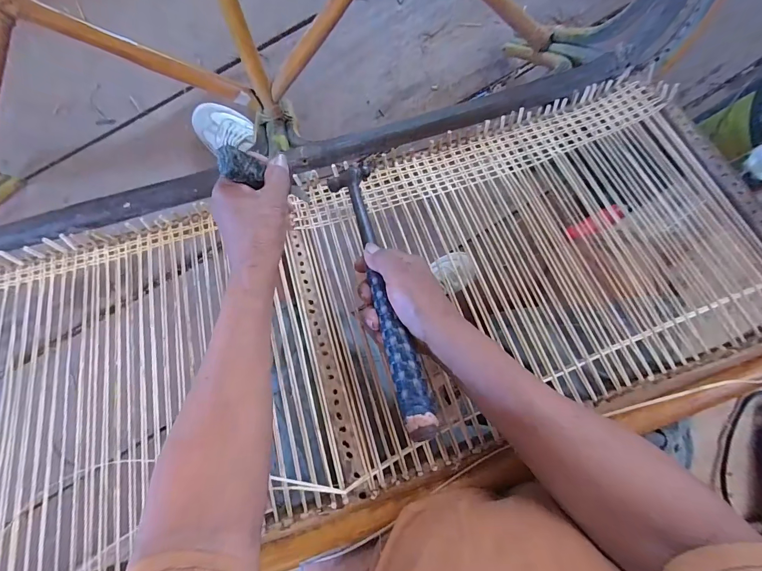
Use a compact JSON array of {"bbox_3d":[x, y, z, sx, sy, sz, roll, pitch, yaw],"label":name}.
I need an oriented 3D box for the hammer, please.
[{"bbox_3d":[-0.003,-0.005,0.361,0.044,0.026,0.305,-14,60,-3],"label":"hammer"}]

